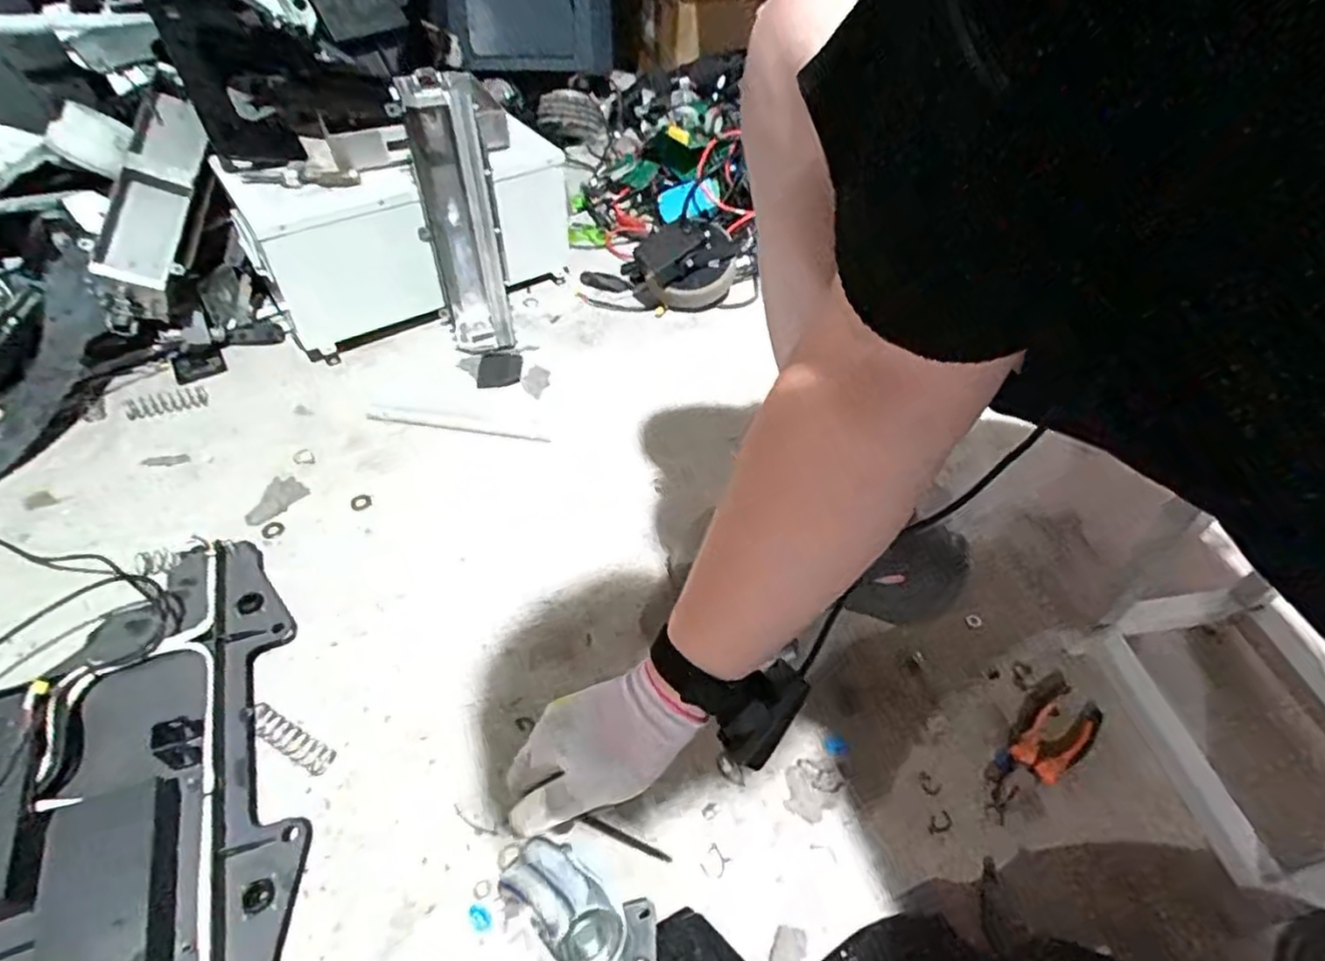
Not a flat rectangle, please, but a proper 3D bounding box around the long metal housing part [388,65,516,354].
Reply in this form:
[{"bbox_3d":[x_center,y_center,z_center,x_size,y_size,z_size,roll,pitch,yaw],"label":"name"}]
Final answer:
[{"bbox_3d":[-0.265,-0.331,0.920,0.099,0.362,0.083,-8,51,-12],"label":"long metal housing part"}]

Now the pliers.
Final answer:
[{"bbox_3d":[0.359,0.258,0.665,0.173,0.025,0.060,-35,60,-29],"label":"pliers"}]

